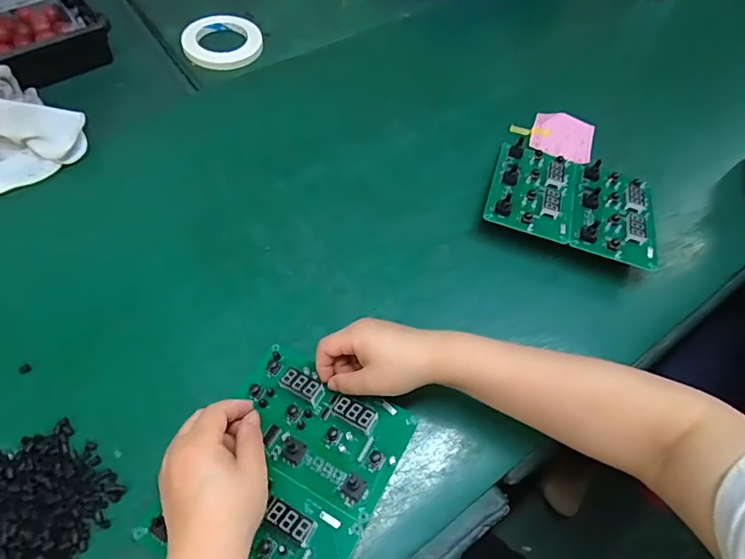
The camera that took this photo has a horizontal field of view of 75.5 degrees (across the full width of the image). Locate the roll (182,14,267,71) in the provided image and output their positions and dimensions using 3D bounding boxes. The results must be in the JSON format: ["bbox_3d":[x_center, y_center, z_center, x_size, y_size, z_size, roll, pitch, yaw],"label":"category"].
[{"bbox_3d":[-0.227,-0.360,0.729,0.117,0.014,0.110,2,59,-3],"label":"roll"}]

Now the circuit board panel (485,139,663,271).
[{"bbox_3d":[0.246,-0.100,0.591,0.194,0.031,0.159,18,59,7],"label":"circuit board panel"}]

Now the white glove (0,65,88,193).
[{"bbox_3d":[-0.449,-0.189,0.596,0.168,0.046,0.141,40,64,18],"label":"white glove"}]

